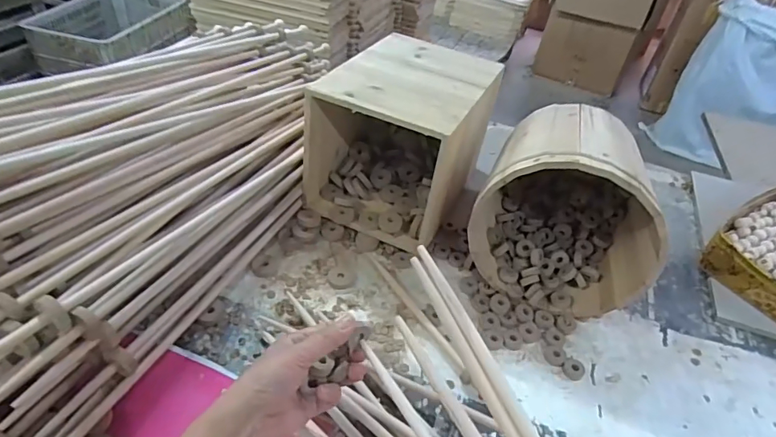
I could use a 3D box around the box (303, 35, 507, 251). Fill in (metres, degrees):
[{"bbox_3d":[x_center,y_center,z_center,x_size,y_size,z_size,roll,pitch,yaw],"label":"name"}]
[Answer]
[{"bbox_3d":[0.025,-0.132,0.754,0.212,0.201,0.278,22,43,16],"label":"box"}]

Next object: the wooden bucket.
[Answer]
[{"bbox_3d":[0.246,-0.022,0.682,0.223,0.231,0.222,17,42,10],"label":"wooden bucket"}]

